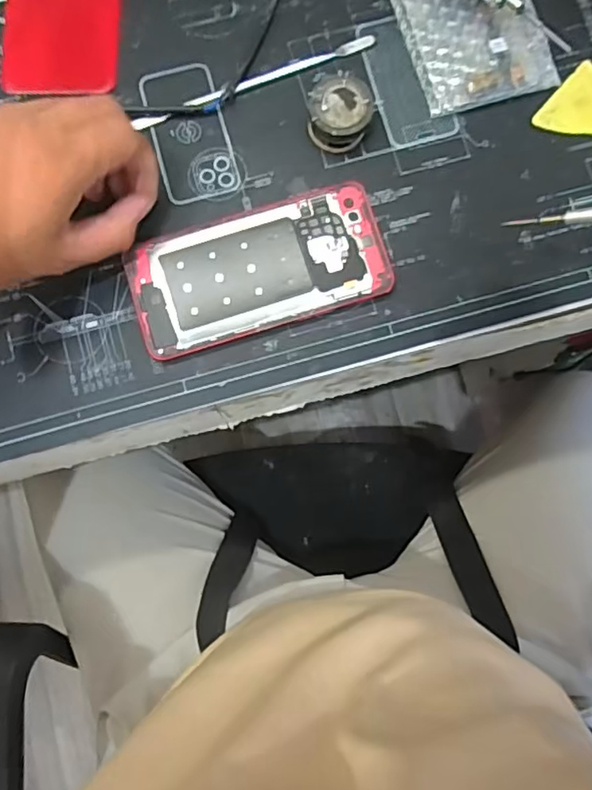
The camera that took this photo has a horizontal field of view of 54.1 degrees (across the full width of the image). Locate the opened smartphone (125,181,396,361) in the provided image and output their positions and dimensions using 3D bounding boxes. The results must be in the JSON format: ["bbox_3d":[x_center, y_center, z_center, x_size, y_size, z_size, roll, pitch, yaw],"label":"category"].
[{"bbox_3d":[-0.022,-0.076,0.354,0.151,0.010,0.073,-18,84,-2],"label":"opened smartphone"}]

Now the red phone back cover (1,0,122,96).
[{"bbox_3d":[-0.152,-0.266,0.381,0.073,0.007,0.144,0,84,0],"label":"red phone back cover"}]

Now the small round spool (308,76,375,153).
[{"bbox_3d":[0.027,-0.172,0.357,0.037,0.024,0.034,0,84,0],"label":"small round spool"}]

